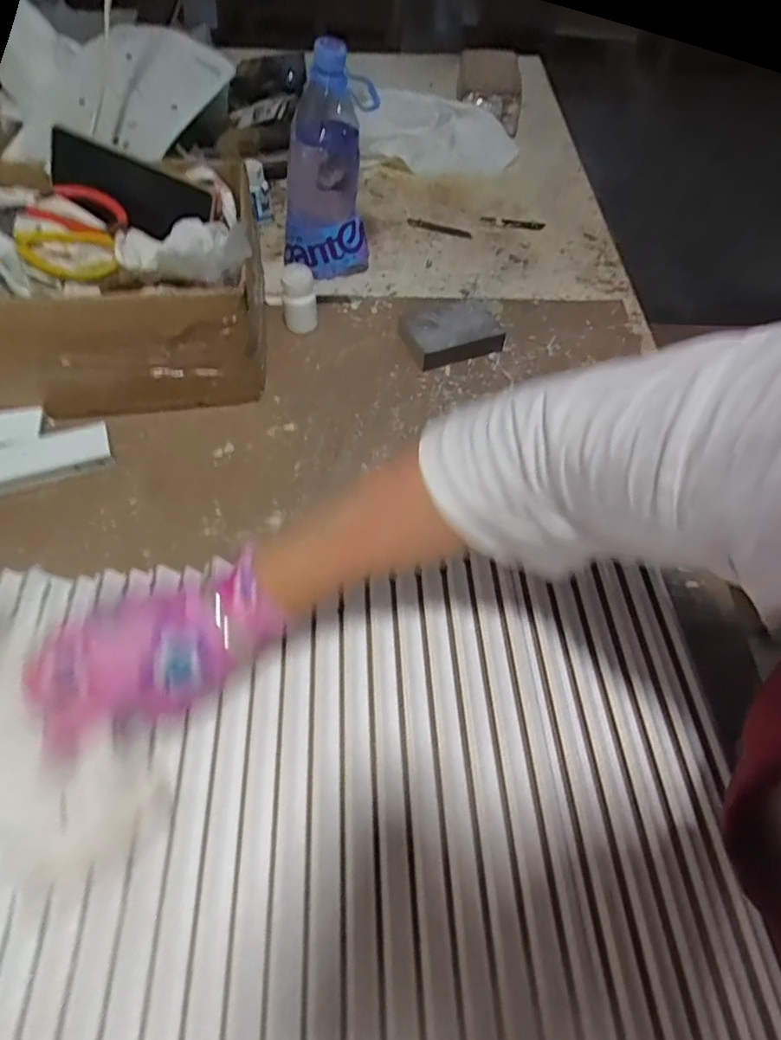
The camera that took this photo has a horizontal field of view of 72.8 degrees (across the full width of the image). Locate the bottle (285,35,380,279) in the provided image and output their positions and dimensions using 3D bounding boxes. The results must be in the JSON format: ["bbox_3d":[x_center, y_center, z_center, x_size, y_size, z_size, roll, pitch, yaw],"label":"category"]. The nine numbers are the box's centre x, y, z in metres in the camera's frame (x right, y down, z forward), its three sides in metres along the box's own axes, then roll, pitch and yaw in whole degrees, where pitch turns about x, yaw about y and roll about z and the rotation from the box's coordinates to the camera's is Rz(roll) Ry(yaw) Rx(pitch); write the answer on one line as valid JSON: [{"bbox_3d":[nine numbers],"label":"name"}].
[{"bbox_3d":[-0.072,-0.394,0.605,0.108,0.208,0.084,-9,59,-10],"label":"bottle"}]

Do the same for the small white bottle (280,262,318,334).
[{"bbox_3d":[-0.100,-0.243,0.587,0.036,0.063,0.039,-2,58,-6],"label":"small white bottle"}]

